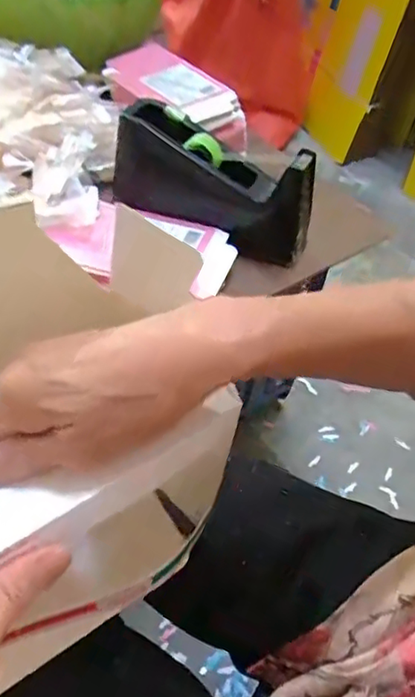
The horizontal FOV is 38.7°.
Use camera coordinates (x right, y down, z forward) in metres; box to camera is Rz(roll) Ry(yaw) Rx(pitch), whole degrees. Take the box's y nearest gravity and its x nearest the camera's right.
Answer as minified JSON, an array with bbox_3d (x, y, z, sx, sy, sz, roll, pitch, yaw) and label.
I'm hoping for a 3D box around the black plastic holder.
[{"bbox_3d":[0.001,-0.161,0.582,0.200,0.108,0.074,30,54,20],"label":"black plastic holder"}]

